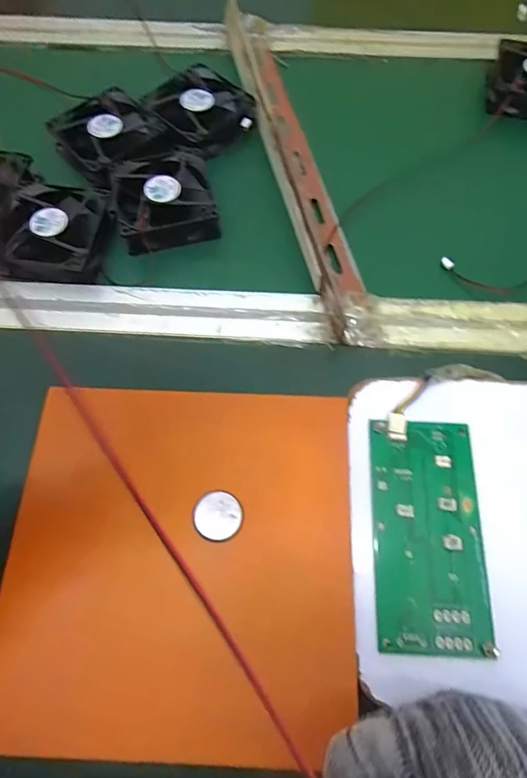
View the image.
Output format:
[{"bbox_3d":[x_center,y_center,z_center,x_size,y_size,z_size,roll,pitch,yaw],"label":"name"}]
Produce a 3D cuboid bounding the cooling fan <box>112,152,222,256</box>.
[{"bbox_3d":[-0.083,-0.158,0.382,0.079,0.024,0.086,-12,68,-5],"label":"cooling fan"}]

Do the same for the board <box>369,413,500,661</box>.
[{"bbox_3d":[0.100,0.083,0.271,0.065,0.006,0.133,3,67,1],"label":"board"}]

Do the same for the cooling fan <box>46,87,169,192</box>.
[{"bbox_3d":[-0.139,-0.223,0.407,0.084,0.027,0.092,-41,73,-15],"label":"cooling fan"}]

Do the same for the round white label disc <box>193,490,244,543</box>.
[{"bbox_3d":[-0.027,0.076,0.270,0.028,0.004,0.029,0,67,0],"label":"round white label disc"}]

